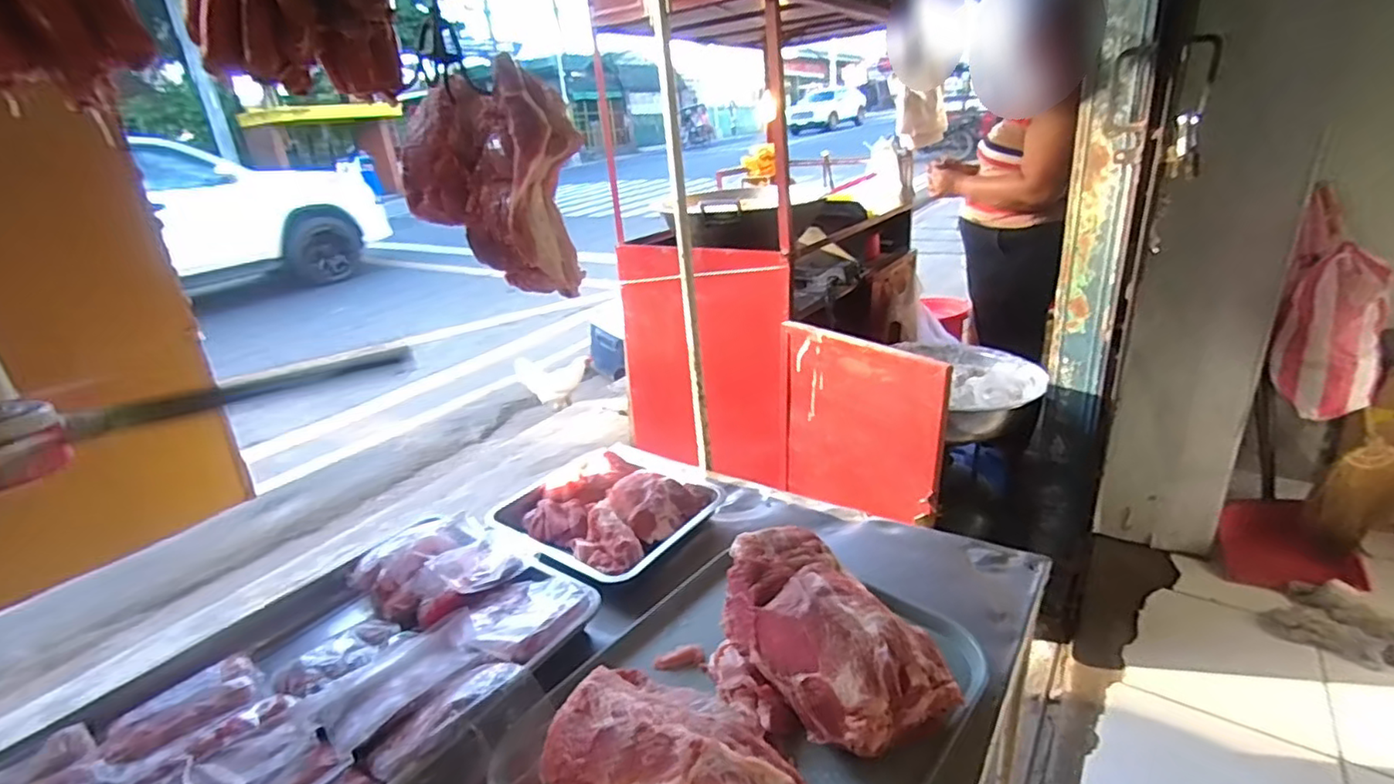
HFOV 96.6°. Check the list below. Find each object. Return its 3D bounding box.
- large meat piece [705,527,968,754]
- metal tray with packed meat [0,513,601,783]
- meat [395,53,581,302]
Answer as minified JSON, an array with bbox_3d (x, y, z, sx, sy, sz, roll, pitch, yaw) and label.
[{"bbox_3d":[0.118,0.249,0.639,0.179,0.089,0.235,-17,25,-27],"label":"large meat piece"},{"bbox_3d":[-0.408,0.325,0.629,0.421,0.111,0.558,12,28,35],"label":"metal tray with packed meat"},{"bbox_3d":[-0.216,-0.222,0.680,0.218,0.205,0.094,12,28,36],"label":"meat"}]

